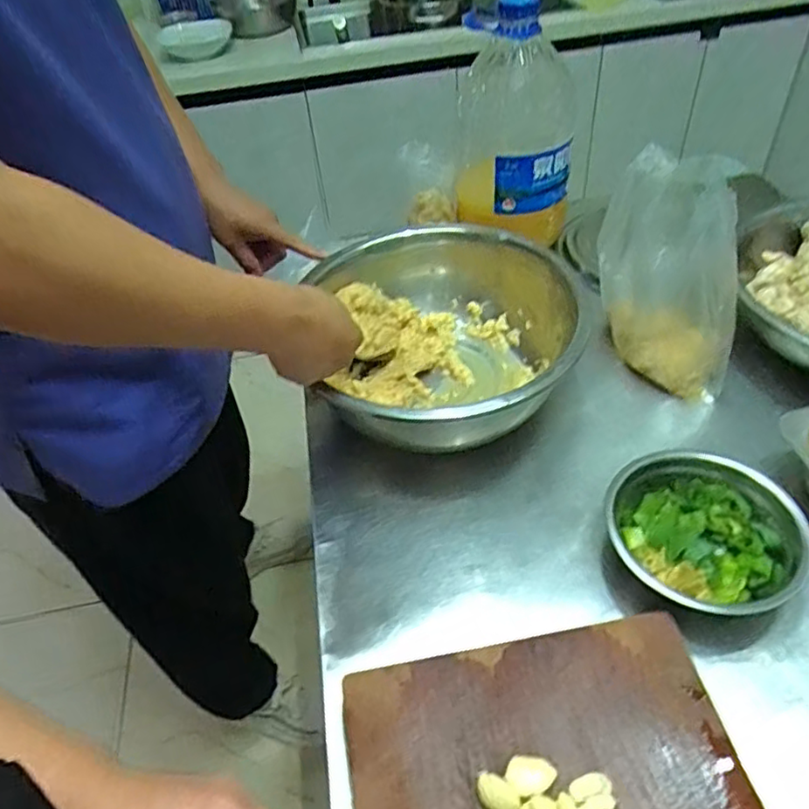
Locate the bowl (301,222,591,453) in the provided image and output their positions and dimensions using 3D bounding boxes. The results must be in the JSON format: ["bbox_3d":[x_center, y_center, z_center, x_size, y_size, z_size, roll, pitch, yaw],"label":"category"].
[{"bbox_3d":[0.056,-0.066,0.752,0.276,0.126,0.320,-9,45,-2],"label":"bowl"}]

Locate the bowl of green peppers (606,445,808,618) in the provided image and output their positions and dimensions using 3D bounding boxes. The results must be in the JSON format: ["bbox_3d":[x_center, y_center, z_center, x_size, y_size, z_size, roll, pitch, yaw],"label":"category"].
[{"bbox_3d":[0.274,0.118,0.586,0.150,0.064,0.161,-4,45,3],"label":"bowl of green peppers"}]

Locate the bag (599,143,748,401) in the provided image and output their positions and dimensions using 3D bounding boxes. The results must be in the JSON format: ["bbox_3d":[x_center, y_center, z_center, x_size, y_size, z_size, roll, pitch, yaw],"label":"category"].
[{"bbox_3d":[0.288,-0.135,0.700,0.160,0.238,0.063,29,55,31],"label":"bag"}]

